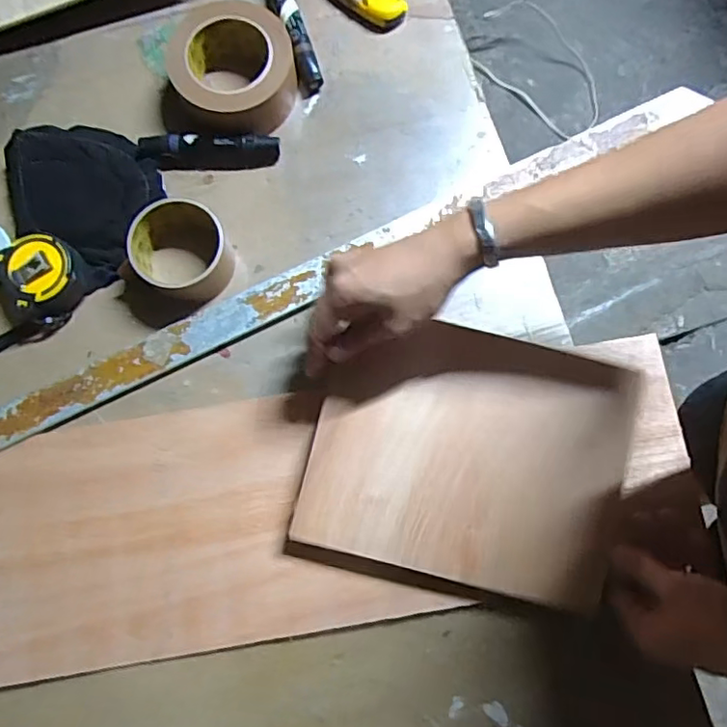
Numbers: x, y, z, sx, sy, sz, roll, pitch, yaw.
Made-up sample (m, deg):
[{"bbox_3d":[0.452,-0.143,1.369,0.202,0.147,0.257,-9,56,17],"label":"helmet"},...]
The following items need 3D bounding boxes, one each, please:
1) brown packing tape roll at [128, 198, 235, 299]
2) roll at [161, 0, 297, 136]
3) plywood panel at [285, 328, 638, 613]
[{"bbox_3d":[-0.160,-0.099,0.512,0.078,0.049,0.079,0,81,0],"label":"brown packing tape roll"},{"bbox_3d":[-0.120,-0.276,0.550,0.104,0.053,0.104,0,81,0],"label":"roll"},{"bbox_3d":[0.087,0.073,0.472,0.247,0.013,0.198,13,80,3],"label":"plywood panel"}]

